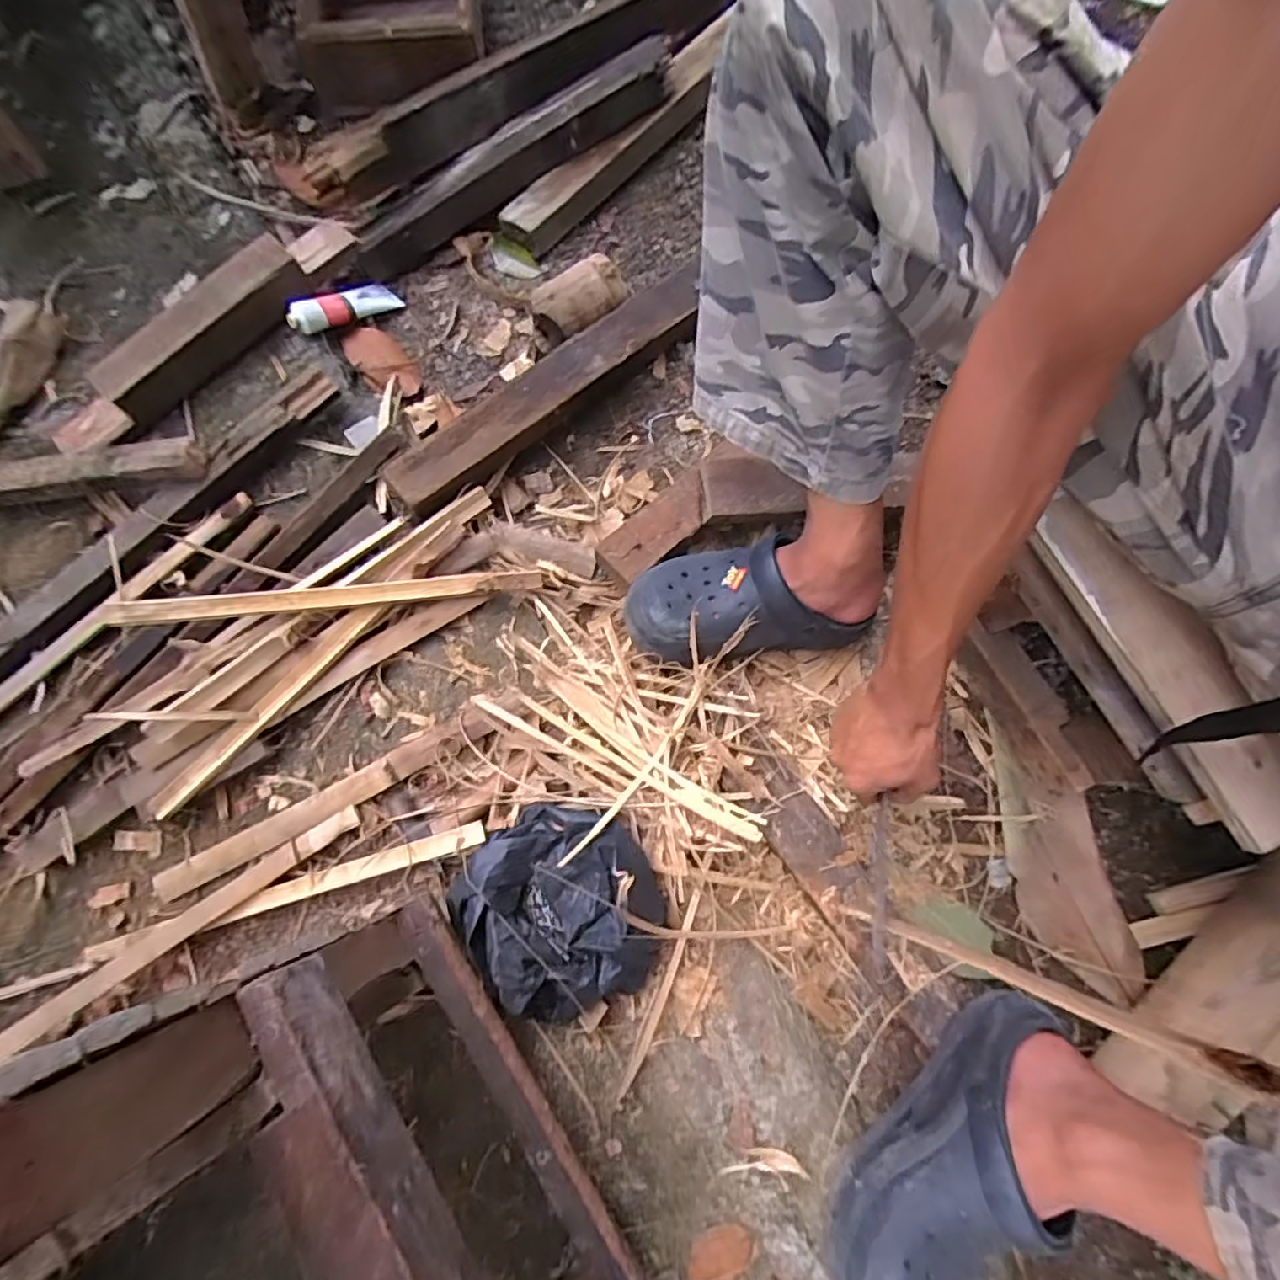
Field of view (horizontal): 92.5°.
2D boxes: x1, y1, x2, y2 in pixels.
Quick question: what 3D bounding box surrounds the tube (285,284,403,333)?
[{"bbox_3d":[-0.358,-0.406,0.745,0.136,0.029,0.032,-35,78,-30],"label":"tube"}]

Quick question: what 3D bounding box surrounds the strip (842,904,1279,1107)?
[{"bbox_3d":[0.229,0.210,0.390,0.018,0.377,0.012,8,77,-10],"label":"strip"}]

